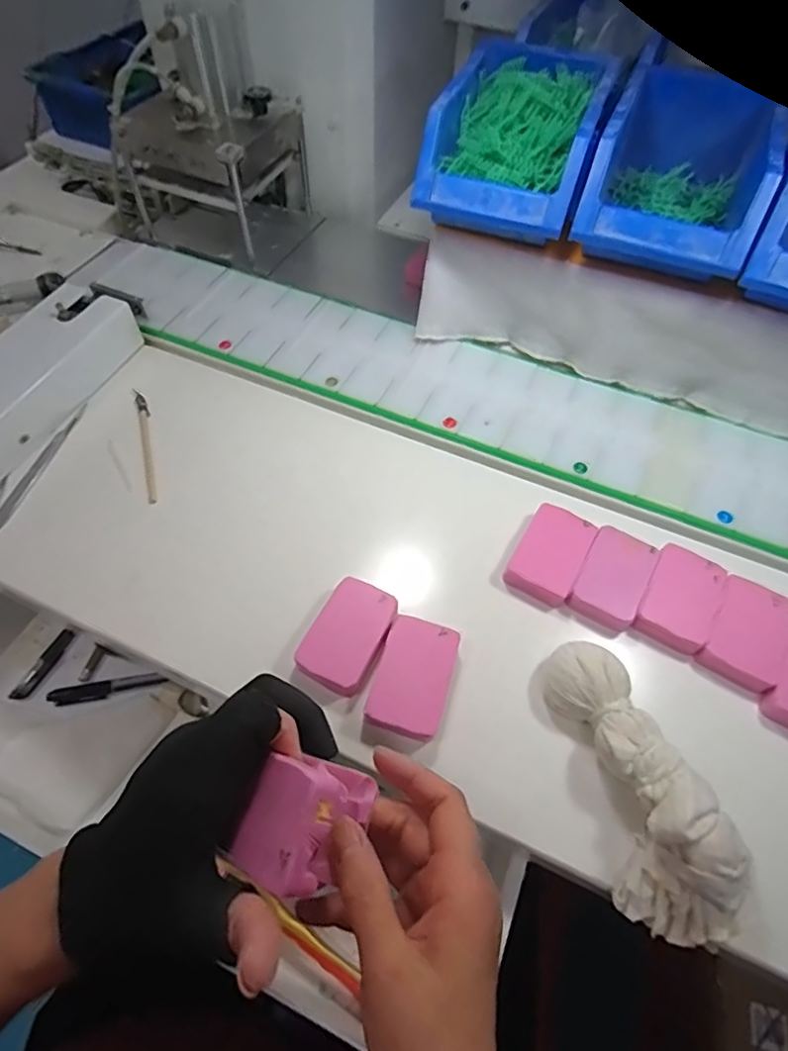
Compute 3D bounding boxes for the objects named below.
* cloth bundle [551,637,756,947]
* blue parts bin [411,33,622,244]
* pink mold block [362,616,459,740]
[{"bbox_3d":[0.142,0.139,0.314,0.065,0.050,0.162,-9,56,-9],"label":"cloth bundle"},{"bbox_3d":[0.102,-0.318,0.462,0.125,0.086,0.180,18,59,10],"label":"blue parts bin"},{"bbox_3d":[0.012,0.098,0.355,0.045,0.019,0.072,16,58,8],"label":"pink mold block"}]

